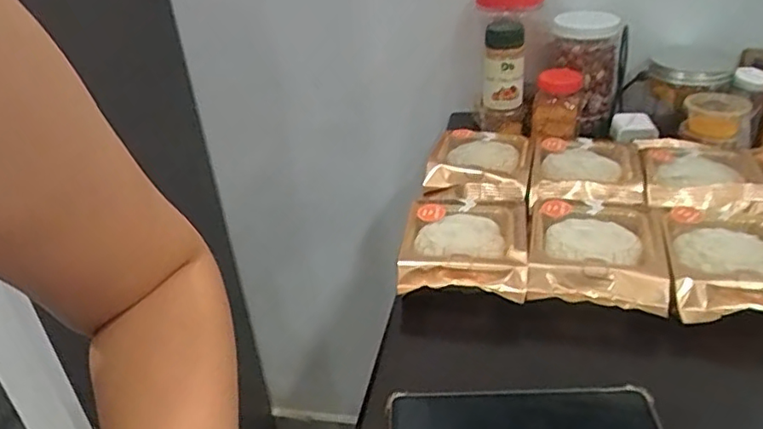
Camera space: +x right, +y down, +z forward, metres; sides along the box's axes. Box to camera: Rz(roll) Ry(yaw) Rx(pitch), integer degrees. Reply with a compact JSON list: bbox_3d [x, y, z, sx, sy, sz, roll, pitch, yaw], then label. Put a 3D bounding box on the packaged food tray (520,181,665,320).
[{"bbox_3d":[0.169,0.019,0.488,0.097,0.032,0.143,3,33,14],"label":"packaged food tray"}]

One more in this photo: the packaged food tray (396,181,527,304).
[{"bbox_3d":[0.071,0.014,0.511,0.098,0.029,0.148,2,33,13],"label":"packaged food tray"}]

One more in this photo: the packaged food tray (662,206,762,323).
[{"bbox_3d":[0.267,0.034,0.447,0.100,0.032,0.112,4,33,16],"label":"packaged food tray"}]

